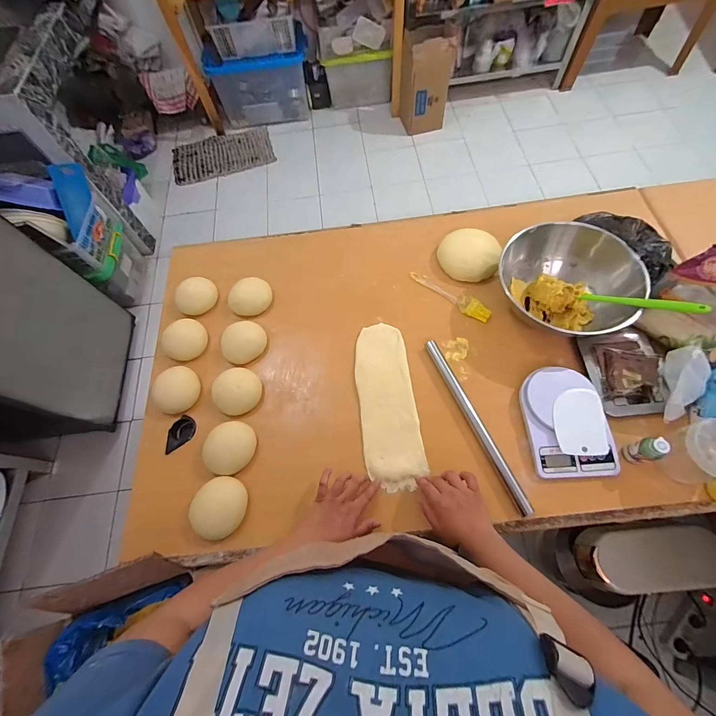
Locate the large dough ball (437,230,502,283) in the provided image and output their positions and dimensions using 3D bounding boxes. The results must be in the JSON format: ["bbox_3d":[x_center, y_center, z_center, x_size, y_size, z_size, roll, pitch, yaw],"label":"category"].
[{"bbox_3d":[0.257,-0.240,0.811,0.140,0.056,0.122,13,67,9],"label":"large dough ball"}]

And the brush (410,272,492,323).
[{"bbox_3d":[0.208,-0.146,0.789,0.199,0.016,0.043,39,74,19],"label":"brush"}]

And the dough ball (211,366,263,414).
[{"bbox_3d":[-0.249,0.061,0.705,0.091,0.055,0.098,-1,66,3],"label":"dough ball"}]

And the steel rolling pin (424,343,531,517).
[{"bbox_3d":[0.219,0.113,0.654,0.023,0.022,0.352,-22,66,-6],"label":"steel rolling pin"}]

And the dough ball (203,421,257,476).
[{"bbox_3d":[-0.247,0.172,0.668,0.089,0.037,0.095,-1,66,3],"label":"dough ball"}]

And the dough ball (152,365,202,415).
[{"bbox_3d":[-0.375,0.064,0.719,0.082,0.038,0.098,9,67,8],"label":"dough ball"}]

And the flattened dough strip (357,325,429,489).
[{"bbox_3d":[0.058,0.084,0.696,0.110,0.012,0.332,-6,65,0],"label":"flattened dough strip"}]

